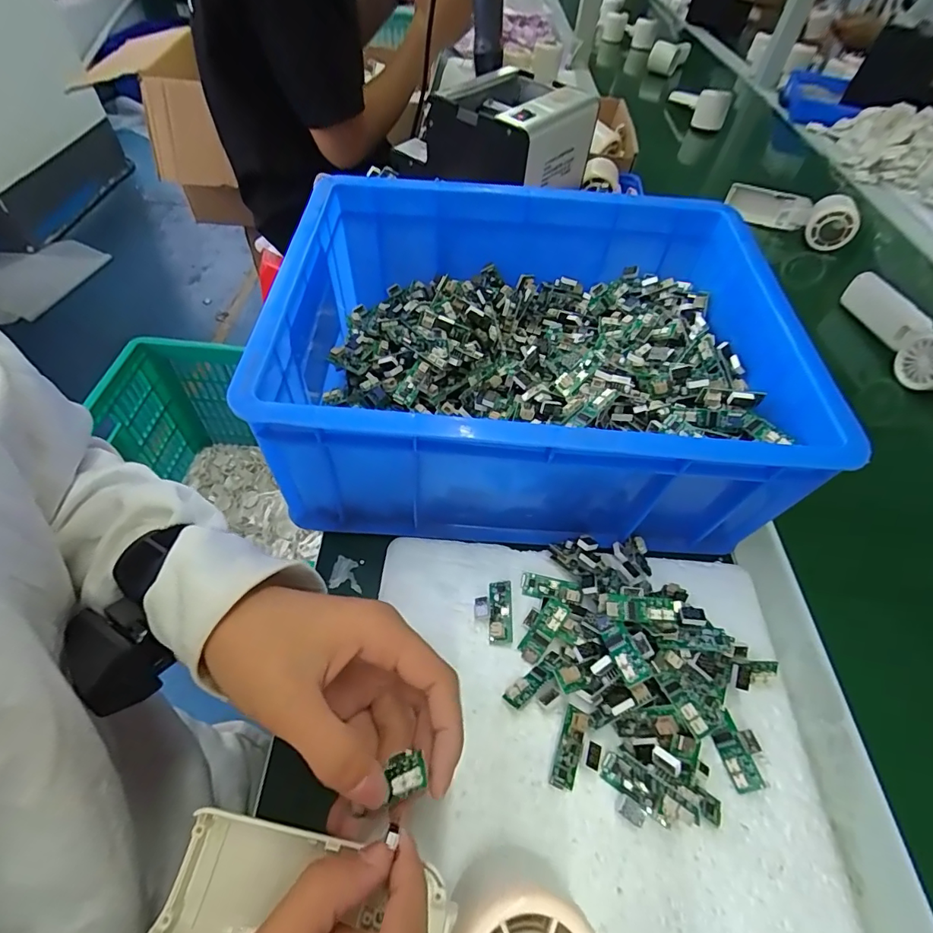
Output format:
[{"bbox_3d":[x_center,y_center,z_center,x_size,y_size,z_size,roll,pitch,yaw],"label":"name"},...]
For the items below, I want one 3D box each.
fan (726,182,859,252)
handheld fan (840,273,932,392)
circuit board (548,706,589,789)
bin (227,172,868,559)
[{"bbox_3d":[0.457,-0.363,0.666,0.169,0.053,0.046,38,59,21],"label":"fan"},{"bbox_3d":[0.467,-0.151,0.501,0.048,0.053,0.175,-2,53,-7],"label":"handheld fan"},{"bbox_3d":[0.055,0.150,0.253,0.012,0.008,0.039,19,54,9],"label":"circuit board"},{"bbox_3d":[0.048,-0.082,0.355,0.328,0.130,0.249,6,53,-1],"label":"bin"}]

